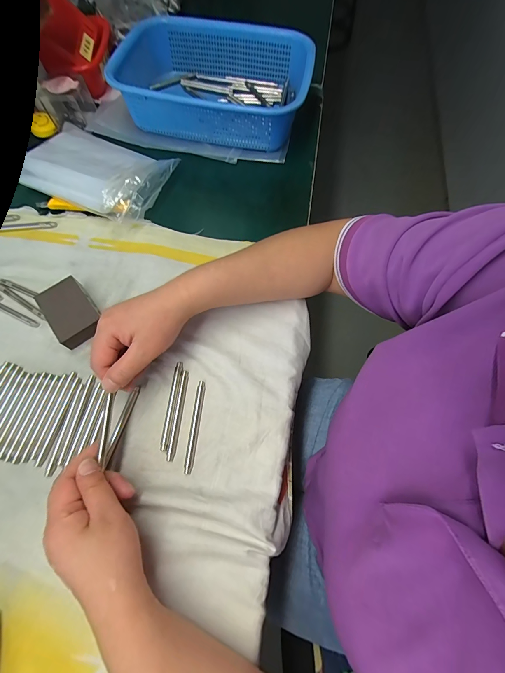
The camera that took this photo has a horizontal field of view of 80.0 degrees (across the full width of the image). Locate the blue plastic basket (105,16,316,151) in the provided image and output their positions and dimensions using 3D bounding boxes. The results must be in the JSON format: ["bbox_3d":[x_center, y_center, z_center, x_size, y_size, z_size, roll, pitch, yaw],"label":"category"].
[{"bbox_3d":[-0.067,-0.404,0.481,0.308,0.073,0.215,12,68,6],"label":"blue plastic basket"}]

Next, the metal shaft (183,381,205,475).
[{"bbox_3d":[-0.061,0.094,0.319,0.011,0.005,0.092,5,68,2],"label":"metal shaft"}]

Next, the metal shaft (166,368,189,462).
[{"bbox_3d":[-0.080,0.083,0.323,0.009,0.004,0.093,5,68,3],"label":"metal shaft"}]

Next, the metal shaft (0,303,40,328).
[{"bbox_3d":[-0.301,-0.033,0.370,0.093,0.004,0.008,24,70,10],"label":"metal shaft"}]

